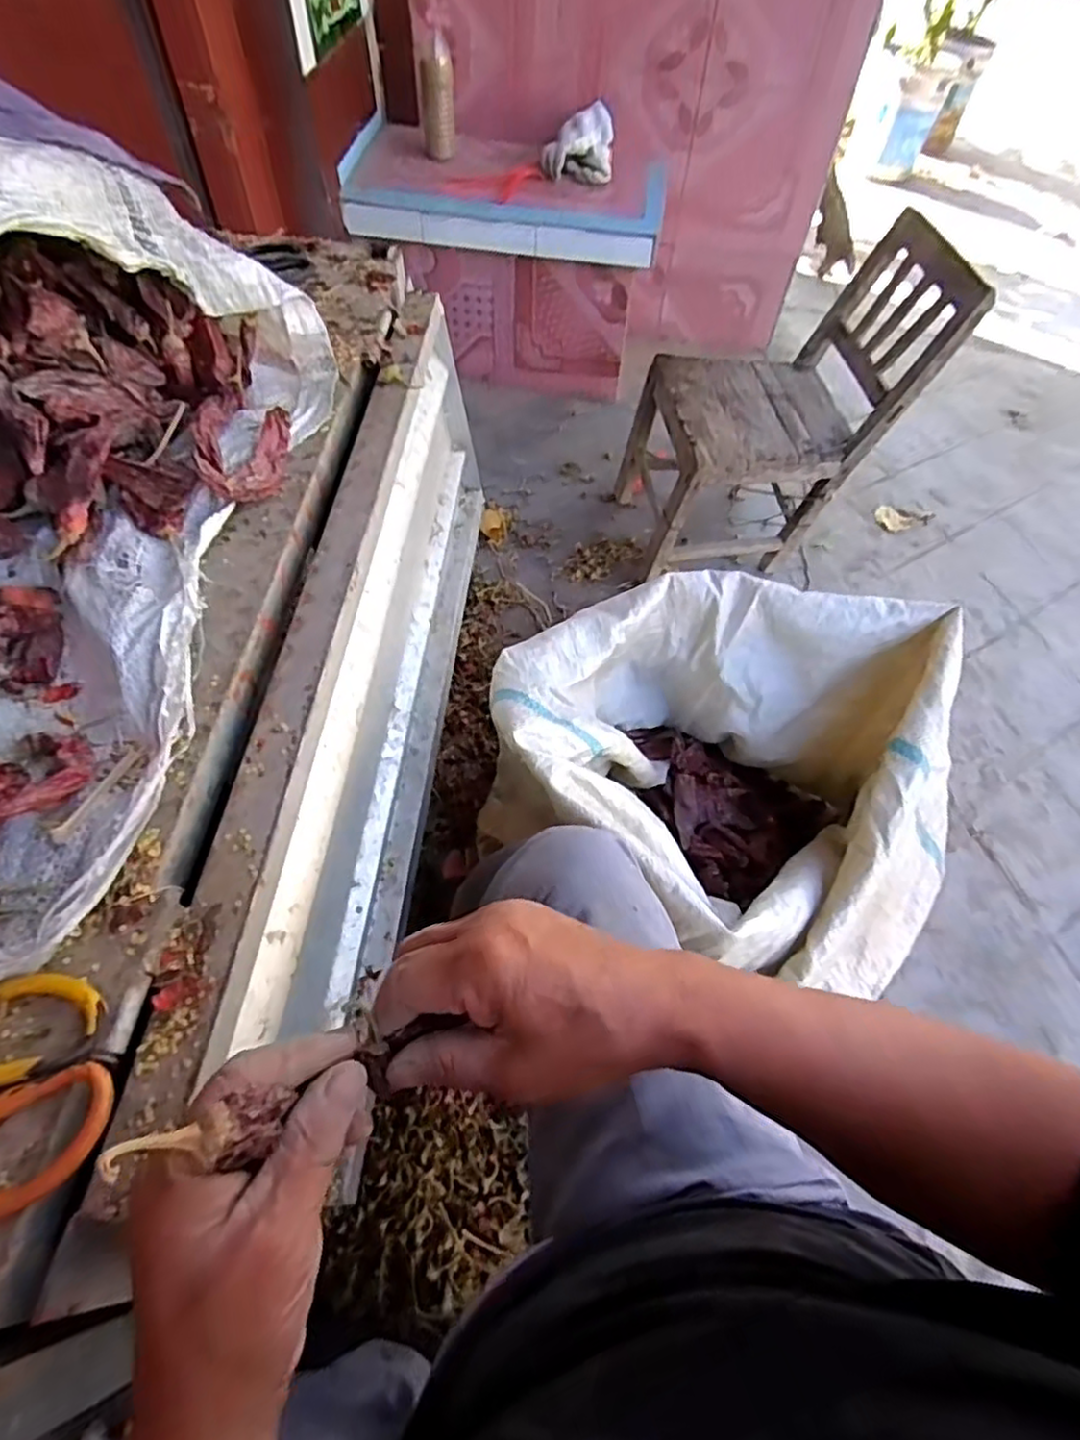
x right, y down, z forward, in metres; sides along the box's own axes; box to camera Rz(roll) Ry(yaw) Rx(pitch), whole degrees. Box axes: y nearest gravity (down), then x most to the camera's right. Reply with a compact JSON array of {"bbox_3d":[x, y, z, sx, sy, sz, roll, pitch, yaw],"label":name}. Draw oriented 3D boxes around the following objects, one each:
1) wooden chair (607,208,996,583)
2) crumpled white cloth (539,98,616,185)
[{"bbox_3d":[0.397,-0.543,1.240,0.403,0.550,0.321,1,57,-4],"label":"wooden chair"},{"bbox_3d":[0.079,-1.218,1.471,0.152,0.118,0.104,0,58,-4],"label":"crumpled white cloth"}]

